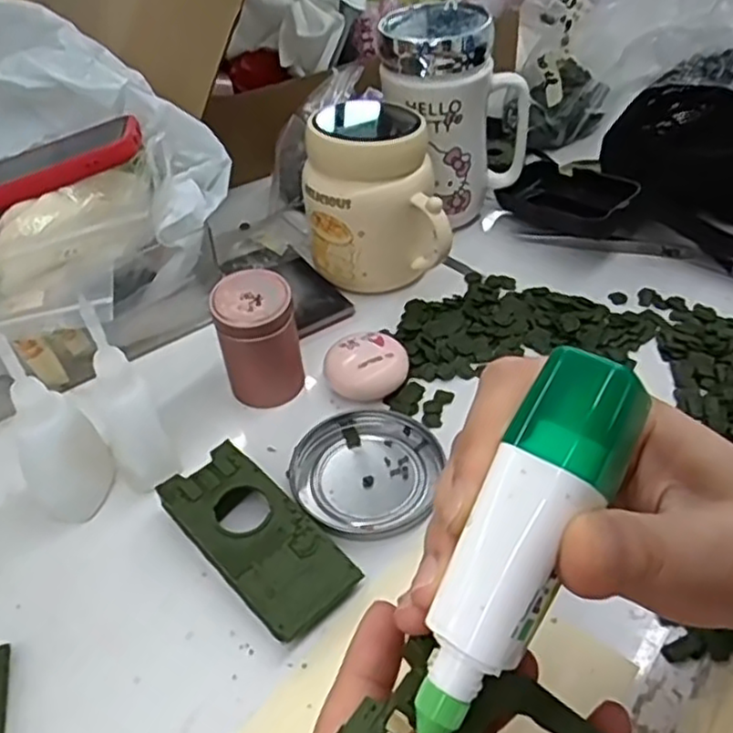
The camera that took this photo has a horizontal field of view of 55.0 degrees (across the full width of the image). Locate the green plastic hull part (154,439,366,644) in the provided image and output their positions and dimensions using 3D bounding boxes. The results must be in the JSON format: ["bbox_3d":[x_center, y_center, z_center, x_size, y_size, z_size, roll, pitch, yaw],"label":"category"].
[{"bbox_3d":[-0.053,0.081,0.337,0.046,0.020,0.103,-35,51,-28],"label":"green plastic hull part"}]

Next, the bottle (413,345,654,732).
[{"bbox_3d":[0.035,0.042,0.164,0.024,0.018,0.096,24,82,27],"label":"bottle"}]

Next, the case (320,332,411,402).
[{"bbox_3d":[0.000,0.001,0.414,0.048,0.023,0.038,-6,43,-1],"label":"case"}]

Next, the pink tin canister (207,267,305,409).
[{"bbox_3d":[-0.061,-0.015,0.404,0.043,0.068,0.041,-11,44,-7],"label":"pink tin canister"}]

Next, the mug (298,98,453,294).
[{"bbox_3d":[0.002,-0.116,0.466,0.086,0.113,0.102,-9,44,-4],"label":"mug"}]

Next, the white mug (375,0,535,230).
[{"bbox_3d":[0.059,-0.179,0.501,0.093,0.132,0.071,-26,48,-21],"label":"white mug"}]

